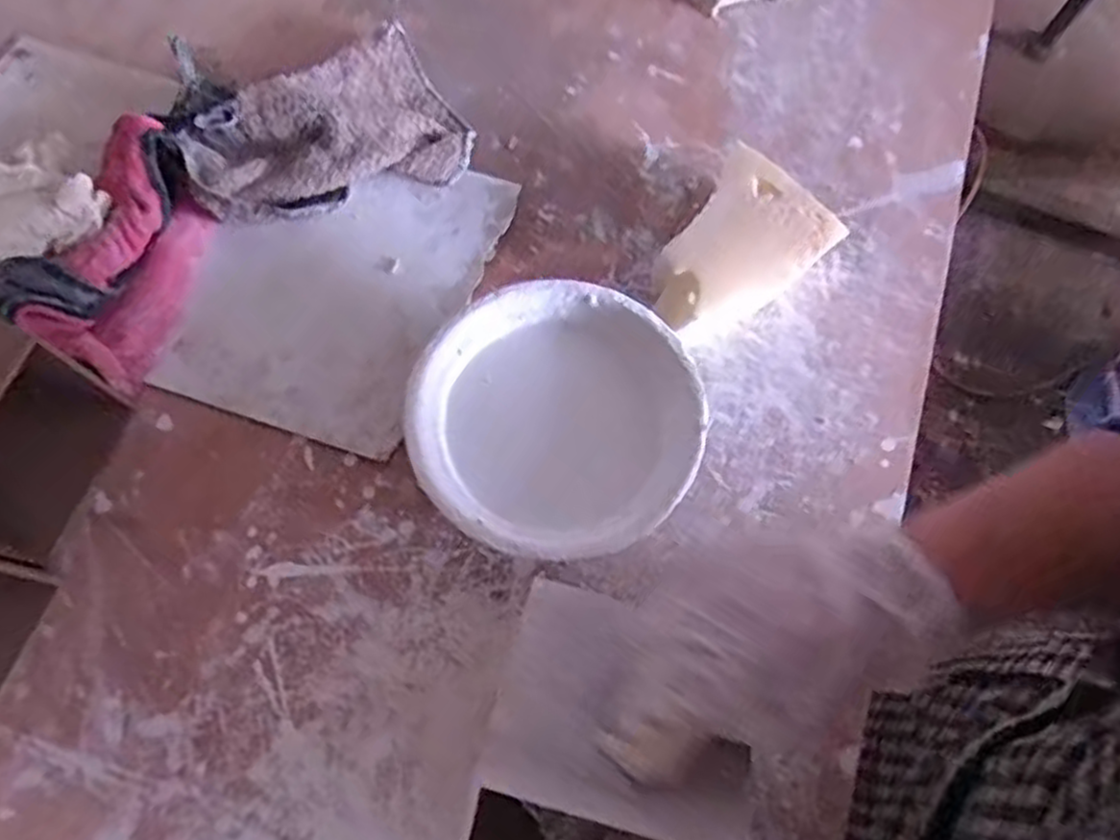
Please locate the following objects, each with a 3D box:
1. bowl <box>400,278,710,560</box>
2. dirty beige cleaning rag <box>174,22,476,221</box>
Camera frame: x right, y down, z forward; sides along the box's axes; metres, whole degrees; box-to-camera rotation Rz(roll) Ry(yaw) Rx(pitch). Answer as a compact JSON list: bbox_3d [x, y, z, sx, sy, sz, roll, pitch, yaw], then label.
[{"bbox_3d":[-0.003,0.003,0.477,0.168,0.058,0.167,1,69,-2],"label":"bowl"},{"bbox_3d":[-0.171,-0.212,0.558,0.195,0.044,0.140,-23,72,-10],"label":"dirty beige cleaning rag"}]

